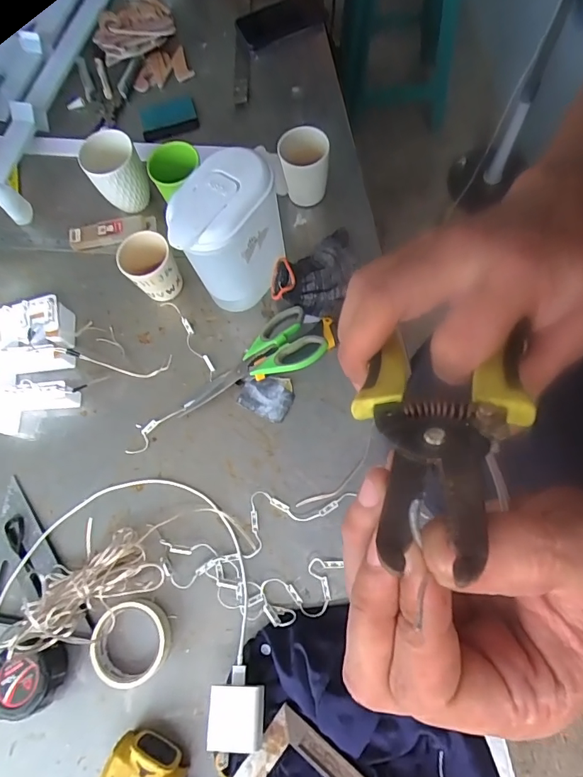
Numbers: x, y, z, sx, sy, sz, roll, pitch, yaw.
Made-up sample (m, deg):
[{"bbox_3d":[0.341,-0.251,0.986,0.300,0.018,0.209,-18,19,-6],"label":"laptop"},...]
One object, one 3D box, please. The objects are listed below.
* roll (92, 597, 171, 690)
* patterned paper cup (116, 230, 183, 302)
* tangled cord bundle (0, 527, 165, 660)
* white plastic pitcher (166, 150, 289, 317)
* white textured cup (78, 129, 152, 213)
[{"bbox_3d":[-0.192,0.302,0.535,0.092,0.026,0.089,-1,73,4],"label":"roll"},{"bbox_3d":[-0.200,-0.170,0.647,0.070,0.088,0.068,-1,73,4],"label":"patterned paper cup"},{"bbox_3d":[-0.265,0.241,0.545,0.202,0.037,0.102,-29,72,-2],"label":"tangled cord bundle"},{"bbox_3d":[-0.075,-0.189,0.590,0.093,0.192,0.144,35,78,13],"label":"white plastic pitcher"},{"bbox_3d":[-0.263,-0.324,0.683,0.080,0.099,0.069,-29,73,-5],"label":"white textured cup"}]

